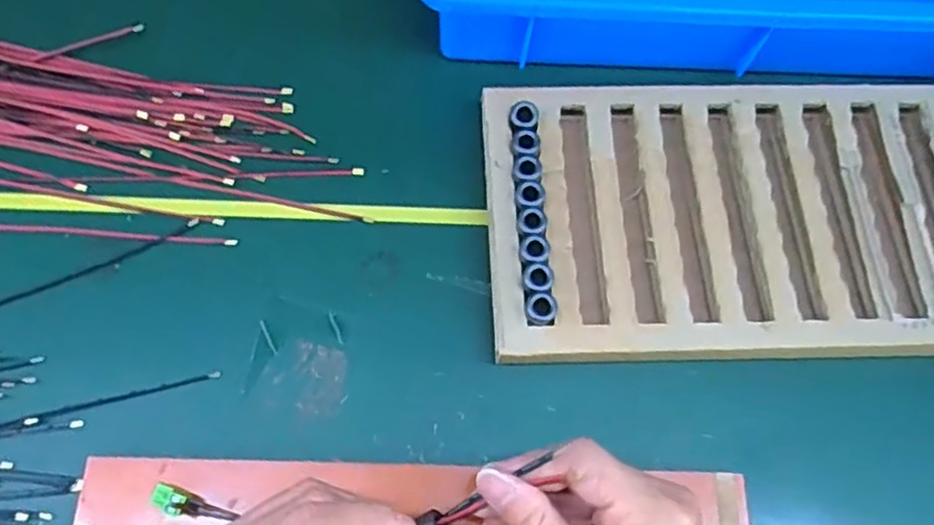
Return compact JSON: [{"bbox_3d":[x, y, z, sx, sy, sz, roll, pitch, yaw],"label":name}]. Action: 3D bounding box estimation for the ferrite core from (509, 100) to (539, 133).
[{"bbox_3d":[0.035,-0.090,0.440,0.018,0.013,0.018,11,67,1],"label":"ferrite core"}]

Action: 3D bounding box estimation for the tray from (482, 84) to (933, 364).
[{"bbox_3d":[0.192,-0.028,0.440,0.355,0.035,0.179,0,67,-3],"label":"tray"}]

